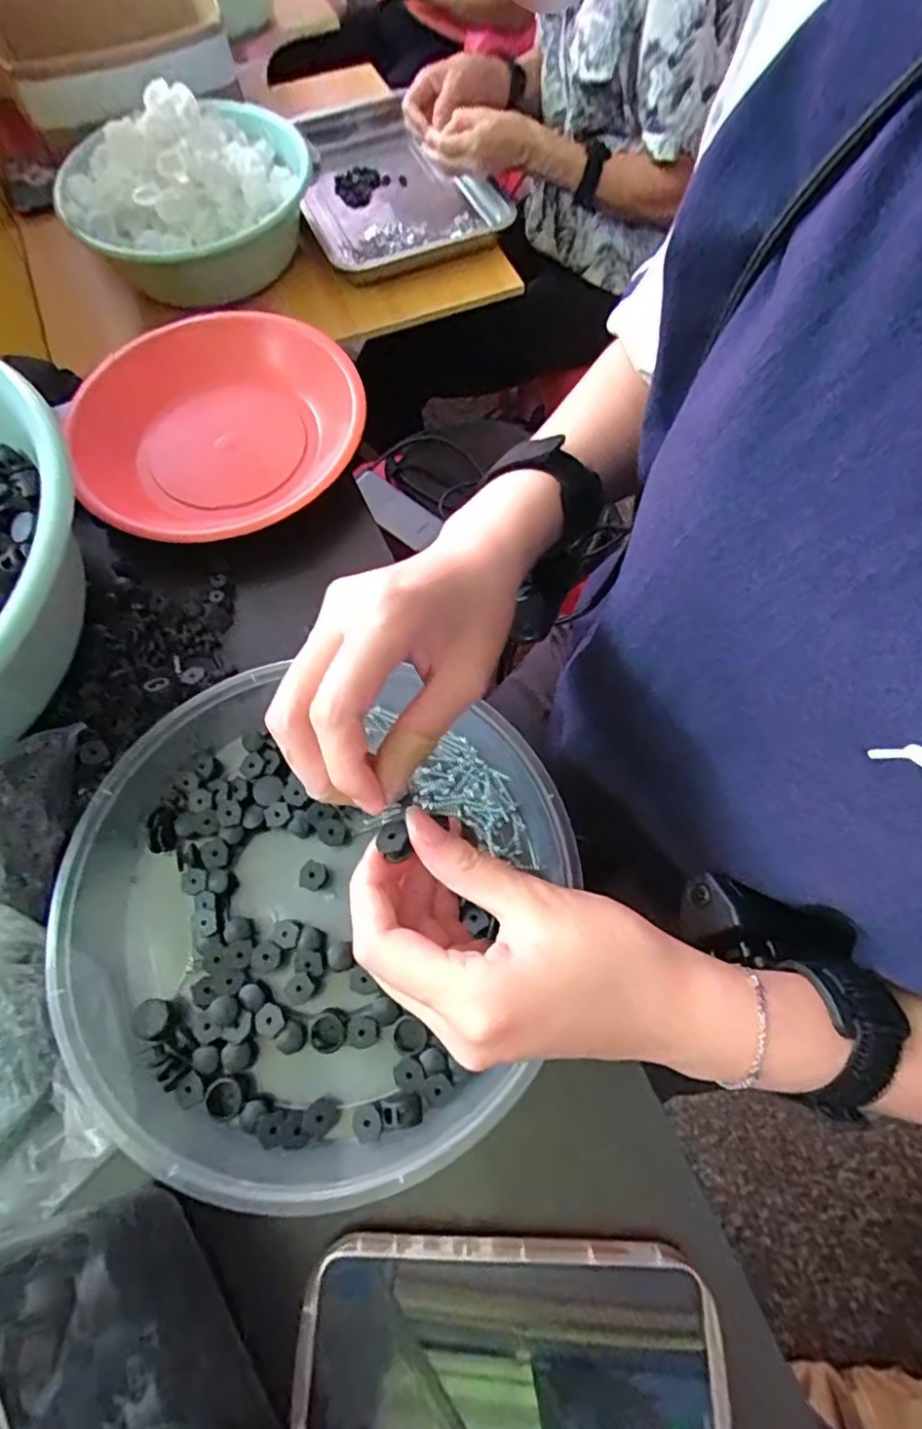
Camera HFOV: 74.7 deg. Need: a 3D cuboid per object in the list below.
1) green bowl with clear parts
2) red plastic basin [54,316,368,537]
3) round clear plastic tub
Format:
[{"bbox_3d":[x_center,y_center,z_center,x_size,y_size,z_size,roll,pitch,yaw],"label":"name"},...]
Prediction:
[{"bbox_3d":[-0.341,-0.667,0.768,0.288,0.138,0.313,-8,68,-2],"label":"green bowl with clear parts"},{"bbox_3d":[-0.163,-0.186,0.403,0.186,0.039,0.177,0,68,1],"label":"red plastic basin"},{"bbox_3d":[-0.082,0.091,0.290,0.240,0.048,0.214,14,69,6],"label":"round clear plastic tub"}]

